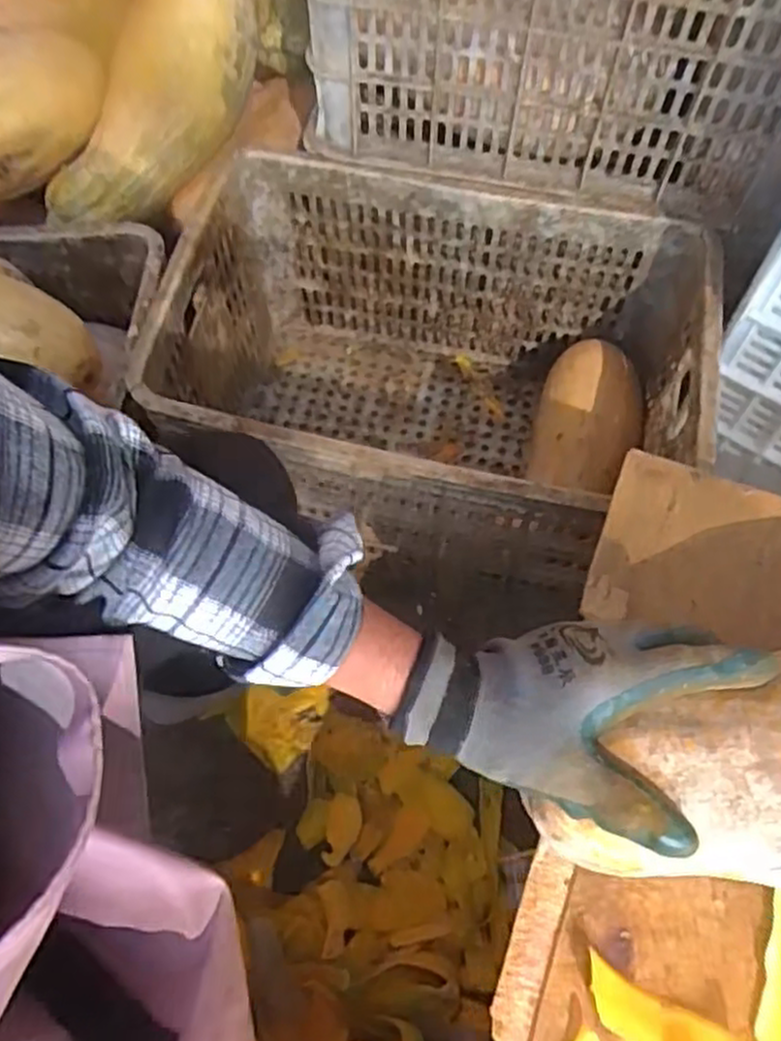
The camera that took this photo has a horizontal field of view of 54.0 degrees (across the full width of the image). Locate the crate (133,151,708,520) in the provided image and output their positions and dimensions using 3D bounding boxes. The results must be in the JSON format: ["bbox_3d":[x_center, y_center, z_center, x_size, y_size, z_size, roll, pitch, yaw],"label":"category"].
[{"bbox_3d":[0.038,-0.138,0.829,0.515,0.278,0.324,15,65,7],"label":"crate"}]

